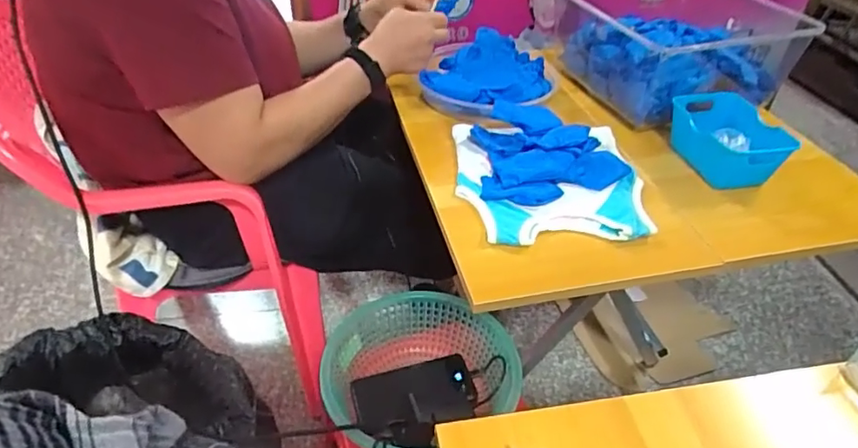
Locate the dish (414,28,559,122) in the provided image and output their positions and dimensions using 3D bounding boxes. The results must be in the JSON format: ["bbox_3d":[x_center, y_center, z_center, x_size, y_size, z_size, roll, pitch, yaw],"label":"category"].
[{"bbox_3d":[0.100,-0.242,0.912,0.204,0.053,0.231,17,43,19],"label":"dish"}]

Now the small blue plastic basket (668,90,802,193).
[{"bbox_3d":[0.396,-0.112,0.751,0.113,0.063,0.151,-6,41,-7],"label":"small blue plastic basket"}]

